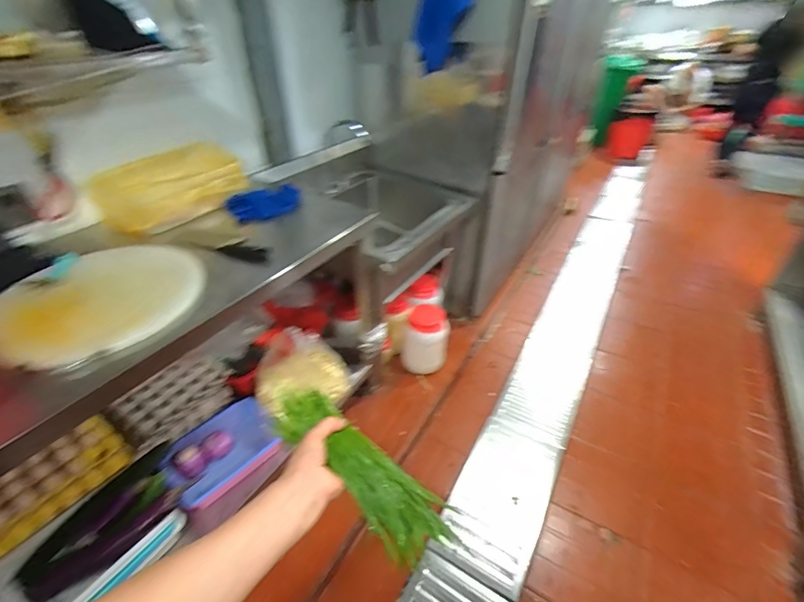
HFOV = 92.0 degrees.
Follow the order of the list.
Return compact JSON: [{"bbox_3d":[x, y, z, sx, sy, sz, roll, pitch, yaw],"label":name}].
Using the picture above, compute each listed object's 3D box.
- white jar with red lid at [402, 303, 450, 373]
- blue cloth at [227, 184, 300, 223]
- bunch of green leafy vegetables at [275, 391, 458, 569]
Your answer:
[{"bbox_3d":[0.106,0.174,1.676,0.187,0.289,0.176,0,37,0],"label":"white jar with red lid"},{"bbox_3d":[-0.402,-0.286,1.150,0.203,0.079,0.042,-22,42,-26],"label":"blue cloth"},{"bbox_3d":[-0.056,0.200,0.474,0.257,0.053,0.074,38,49,17],"label":"bunch of green leafy vegetables"}]

